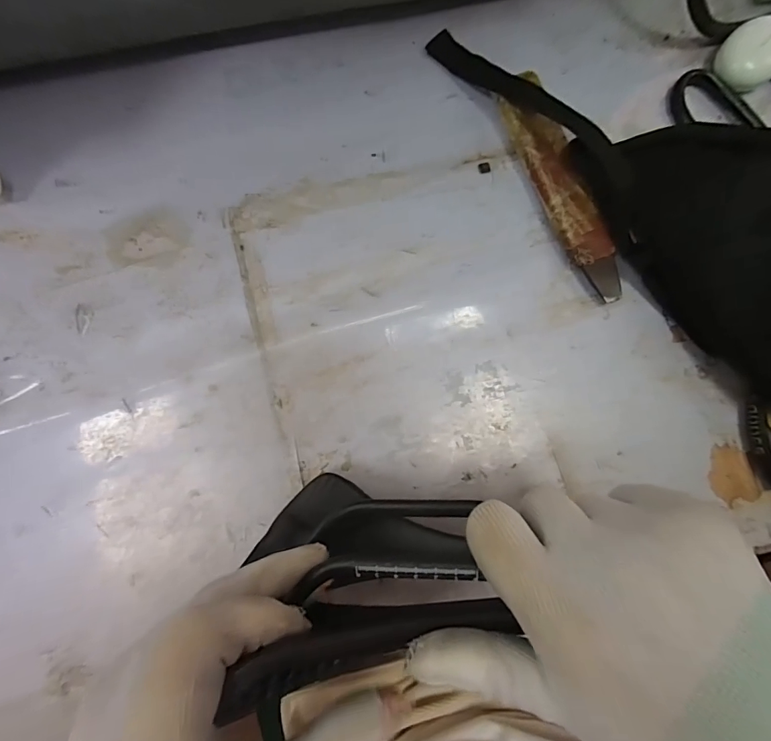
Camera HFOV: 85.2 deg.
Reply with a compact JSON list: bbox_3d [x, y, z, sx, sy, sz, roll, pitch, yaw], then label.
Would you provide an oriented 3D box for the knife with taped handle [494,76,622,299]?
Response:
[{"bbox_3d":[0.131,-0.138,0.317,0.036,0.018,0.183,-20,84,-5],"label":"knife with taped handle"}]

